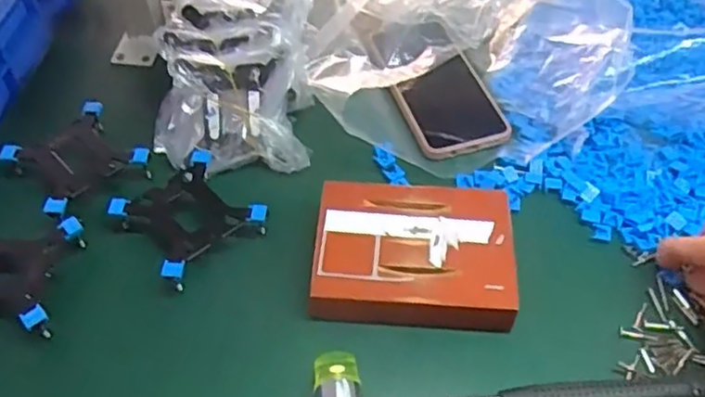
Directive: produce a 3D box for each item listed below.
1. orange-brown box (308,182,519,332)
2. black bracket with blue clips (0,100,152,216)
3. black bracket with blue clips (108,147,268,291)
[{"bbox_3d":[0.044,0.040,0.473,0.136,0.028,0.106,4,53,2],"label":"orange-brown box"},{"bbox_3d":[-0.217,-0.032,0.522,0.076,0.020,0.085,39,61,25],"label":"black bracket with blue clips"},{"bbox_3d":[-0.122,0.011,0.492,0.084,0.017,0.084,-35,61,-24],"label":"black bracket with blue clips"}]

